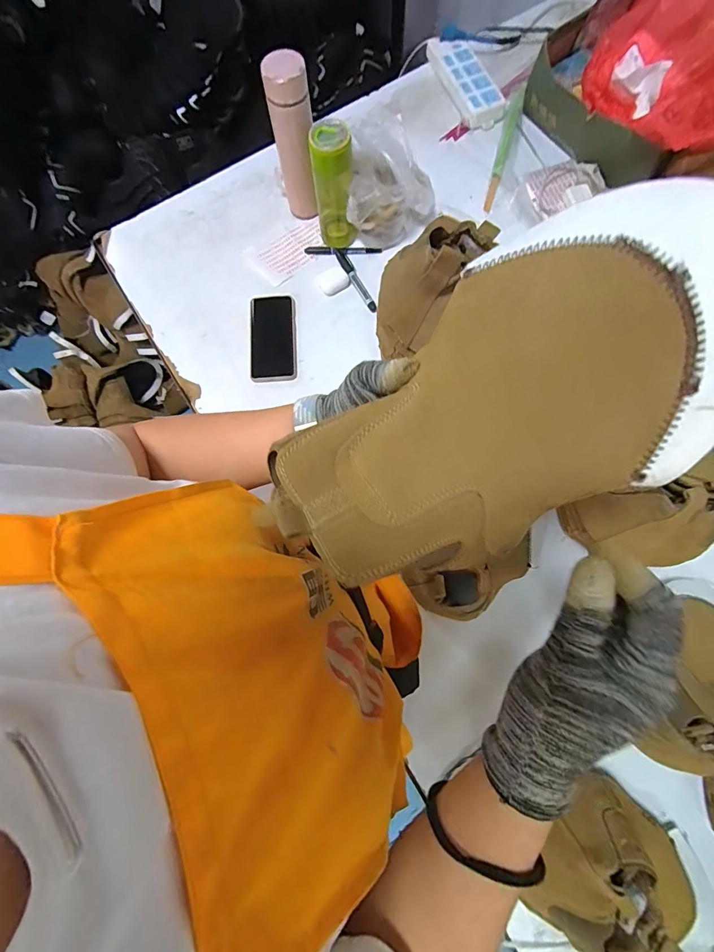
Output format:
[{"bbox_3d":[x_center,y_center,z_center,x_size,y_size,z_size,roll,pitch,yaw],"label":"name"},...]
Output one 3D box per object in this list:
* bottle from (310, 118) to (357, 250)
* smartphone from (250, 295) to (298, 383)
[{"bbox_3d":[-0.040,-0.480,0.695,0.062,0.185,0.064,-9,75,0],"label":"bottle"},{"bbox_3d":[-0.149,-0.246,0.734,0.081,0.016,0.173,-7,72,5],"label":"smartphone"}]

